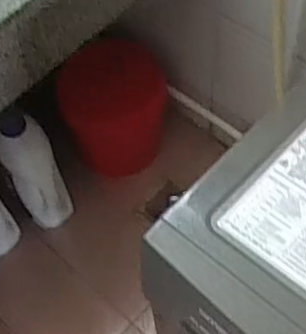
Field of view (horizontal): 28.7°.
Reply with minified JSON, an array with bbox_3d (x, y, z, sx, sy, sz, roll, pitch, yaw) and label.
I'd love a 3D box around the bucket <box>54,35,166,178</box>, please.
[{"bbox_3d":[-0.095,-0.142,1.480,0.254,0.279,0.212,-5,57,0],"label":"bucket"}]

